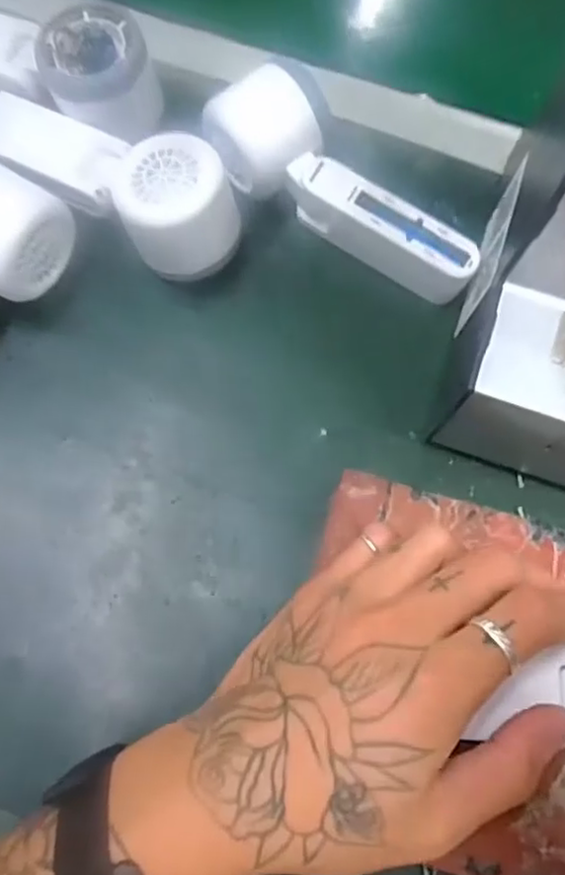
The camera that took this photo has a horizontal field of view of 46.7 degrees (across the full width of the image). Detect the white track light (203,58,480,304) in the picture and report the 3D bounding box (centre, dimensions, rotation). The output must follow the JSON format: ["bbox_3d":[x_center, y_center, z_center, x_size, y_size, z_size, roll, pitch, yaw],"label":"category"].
[{"bbox_3d":[0.030,-0.127,0.350,0.158,0.062,0.055,44,75,11],"label":"white track light"}]

